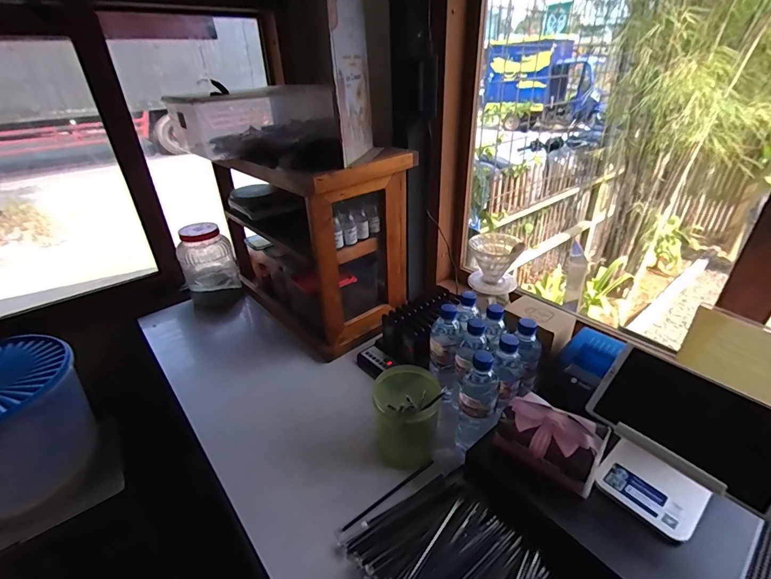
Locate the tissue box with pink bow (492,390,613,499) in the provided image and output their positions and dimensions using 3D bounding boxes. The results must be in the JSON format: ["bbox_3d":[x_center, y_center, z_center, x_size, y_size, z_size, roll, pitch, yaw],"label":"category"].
[{"bbox_3d":[0.250,0.223,0.566,0.136,0.067,0.102,23,39,36],"label":"tissue box with pink bow"}]

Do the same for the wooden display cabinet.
[{"bbox_3d":[-0.197,-0.143,1.041,0.290,0.460,0.478,-23,37,-31],"label":"wooden display cabinet"}]

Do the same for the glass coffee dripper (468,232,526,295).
[{"bbox_3d":[0.231,-0.052,0.828,0.101,0.109,0.132,-6,31,-7],"label":"glass coffee dripper"}]

